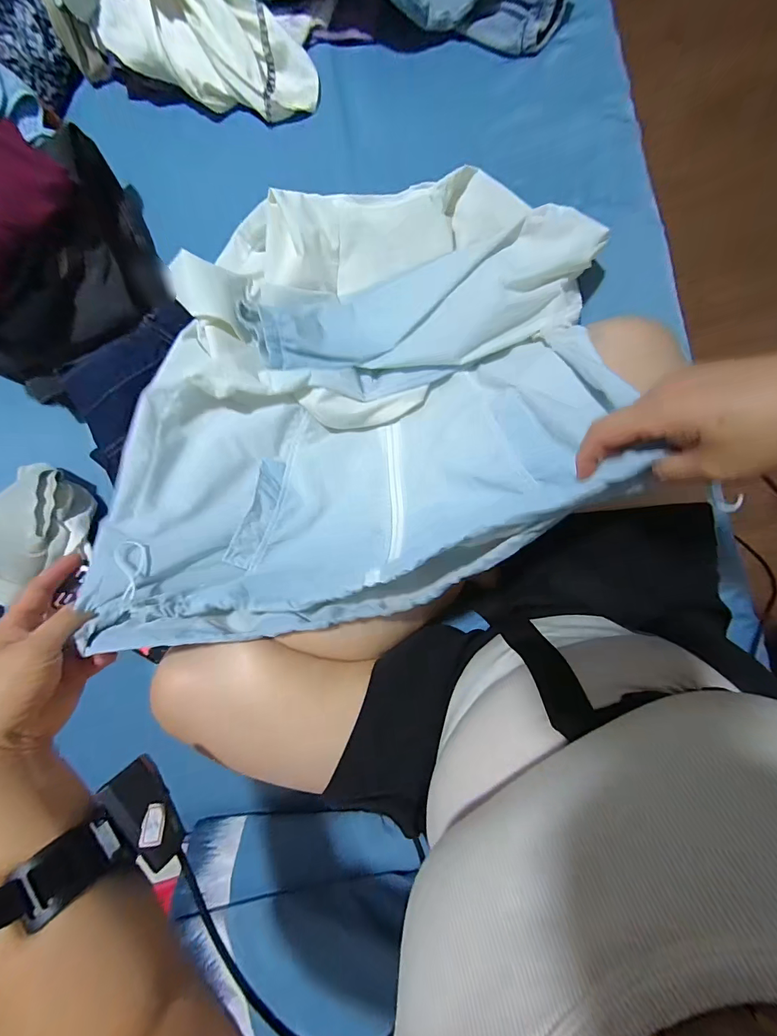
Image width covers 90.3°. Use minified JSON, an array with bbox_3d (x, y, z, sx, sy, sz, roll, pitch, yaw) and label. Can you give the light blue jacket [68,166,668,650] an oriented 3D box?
[{"bbox_3d":[-0.029,-0.144,0.404,0.443,0.201,0.491,0,90,6],"label":"light blue jacket"}]

